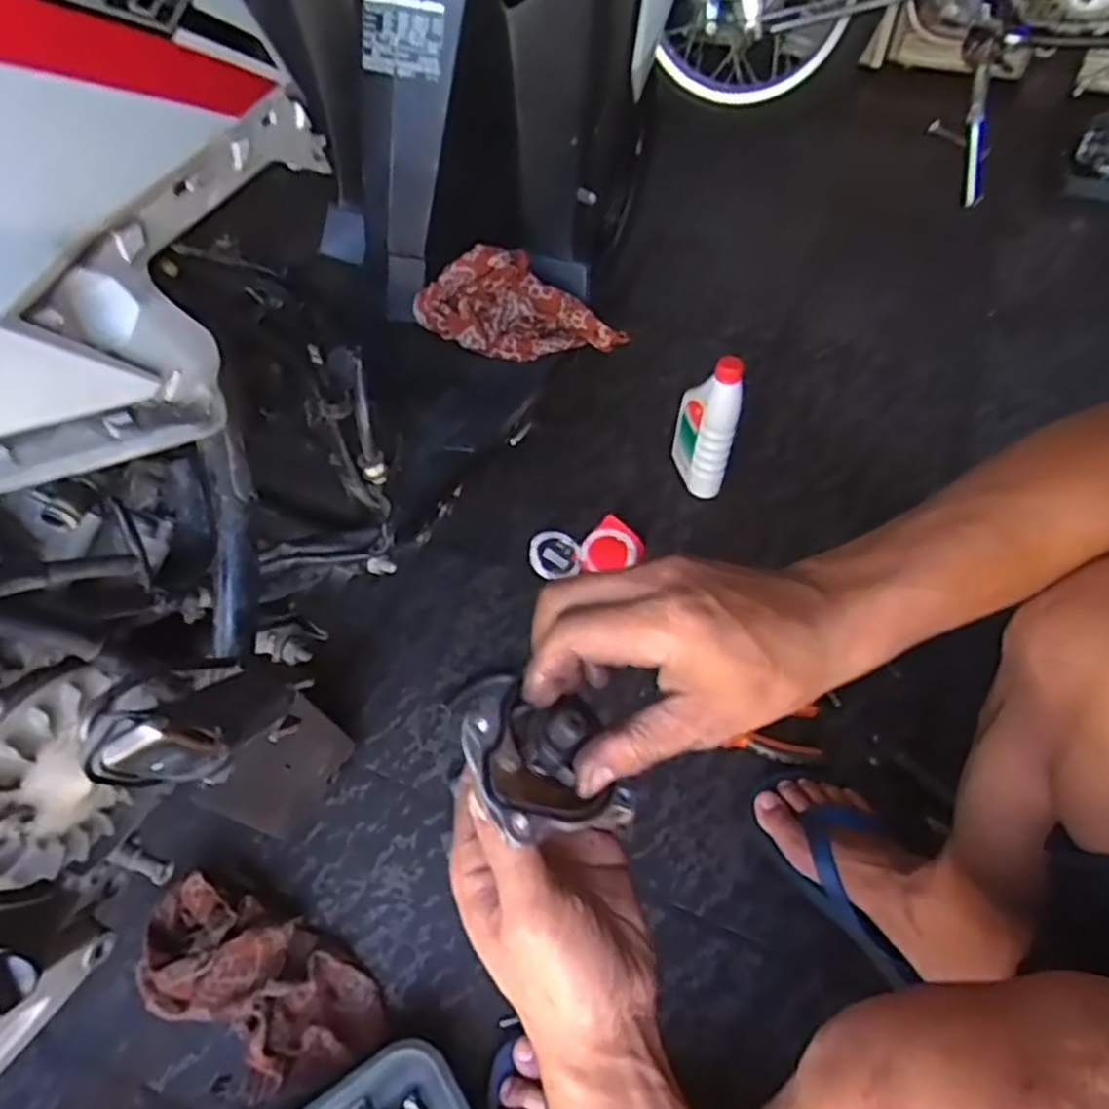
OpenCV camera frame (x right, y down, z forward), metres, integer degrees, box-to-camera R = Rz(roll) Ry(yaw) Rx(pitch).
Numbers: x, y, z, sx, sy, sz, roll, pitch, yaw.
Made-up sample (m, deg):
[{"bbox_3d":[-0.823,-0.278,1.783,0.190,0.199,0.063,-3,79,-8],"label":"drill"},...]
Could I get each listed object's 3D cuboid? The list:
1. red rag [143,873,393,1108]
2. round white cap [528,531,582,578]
[{"bbox_3d":[-0.254,0.357,0.627,0.216,0.056,0.115,27,56,21],"label":"red rag"},{"bbox_3d":[-0.002,-0.003,0.930,0.061,0.007,0.054,-23,74,-11],"label":"round white cap"}]

